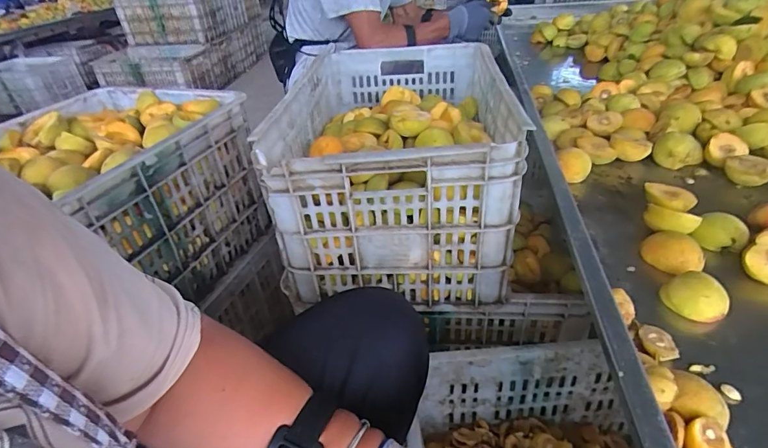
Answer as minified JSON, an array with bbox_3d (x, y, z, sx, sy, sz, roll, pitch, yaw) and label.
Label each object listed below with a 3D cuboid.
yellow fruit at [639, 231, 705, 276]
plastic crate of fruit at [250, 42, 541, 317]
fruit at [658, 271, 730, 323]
[{"bbox_3d":[0.353,0.034,0.523,0.049,0.036,0.069,-22,38,-22],"label":"yellow fruit"},{"bbox_3d":[0.028,-0.131,0.796,0.357,0.270,0.564,-2,35,4],"label":"plastic crate of fruit"},{"bbox_3d":[0.338,0.076,0.463,0.059,0.038,0.050,27,46,37],"label":"fruit"}]

